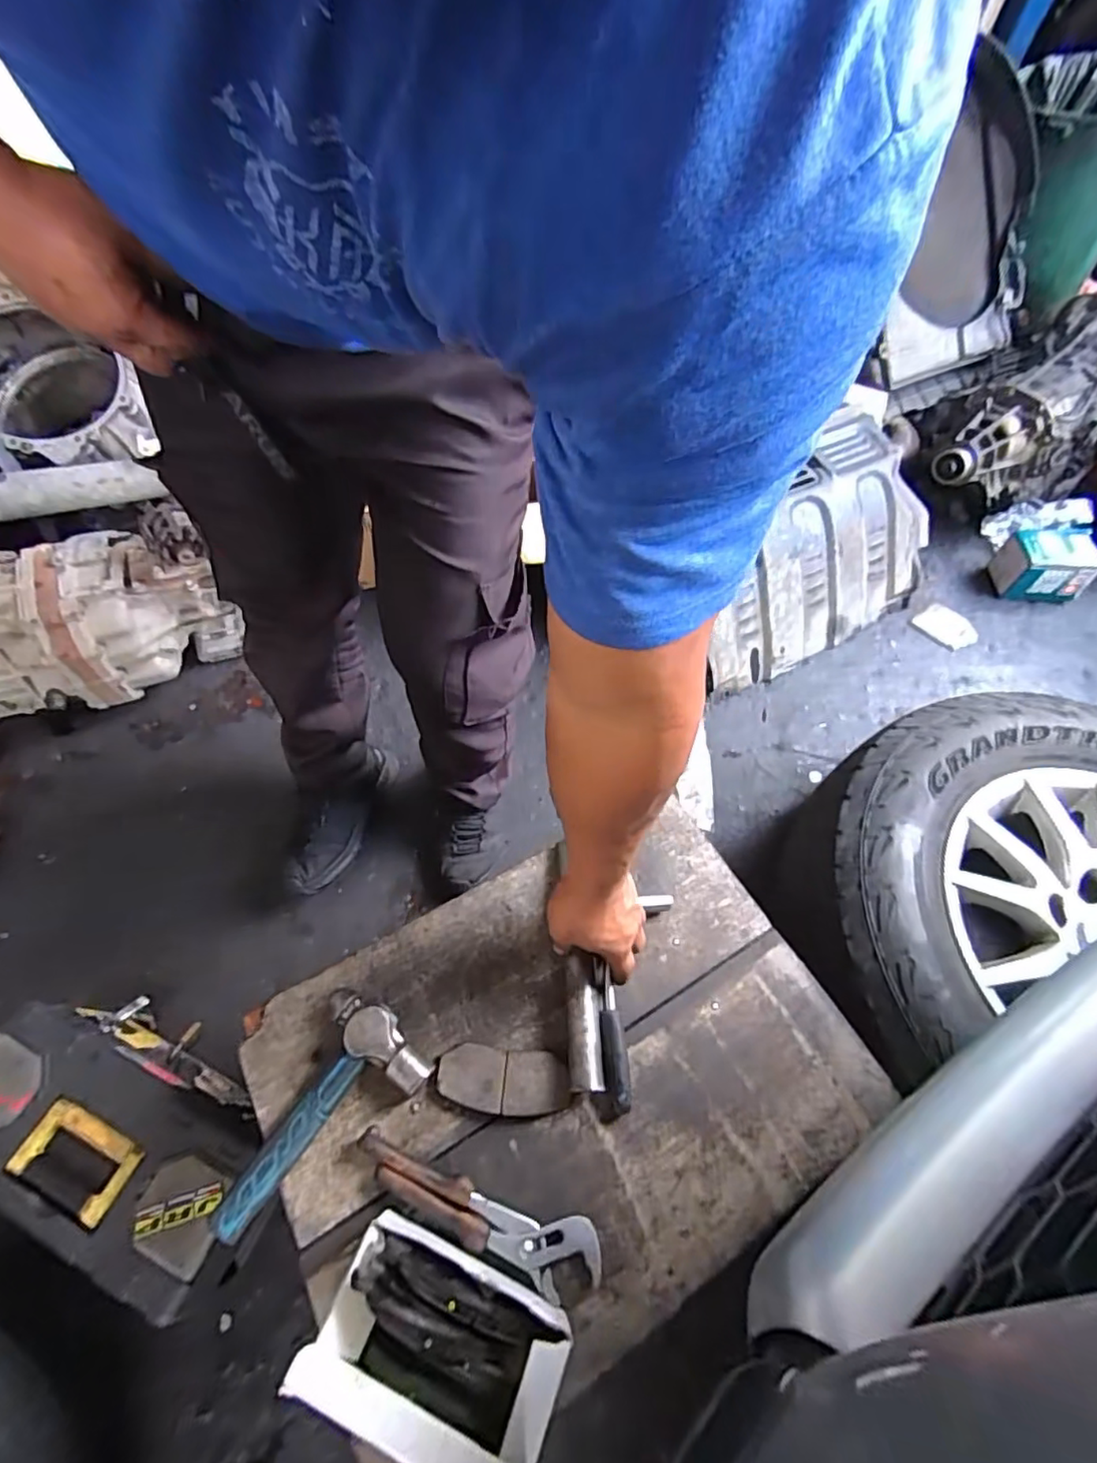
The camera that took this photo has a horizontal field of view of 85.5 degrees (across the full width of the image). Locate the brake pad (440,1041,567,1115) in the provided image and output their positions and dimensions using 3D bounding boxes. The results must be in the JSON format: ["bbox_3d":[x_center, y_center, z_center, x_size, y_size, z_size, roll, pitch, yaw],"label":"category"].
[{"bbox_3d":[-0.042,0.331,0.564,0.122,0.018,0.053,6,59,0],"label":"brake pad"}]

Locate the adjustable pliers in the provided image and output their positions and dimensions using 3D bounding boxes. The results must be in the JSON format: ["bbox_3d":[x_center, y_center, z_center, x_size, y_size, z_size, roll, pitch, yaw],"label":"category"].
[{"bbox_3d":[-0.064,0.411,0.507,0.223,0.028,0.051,19,60,8],"label":"adjustable pliers"}]

